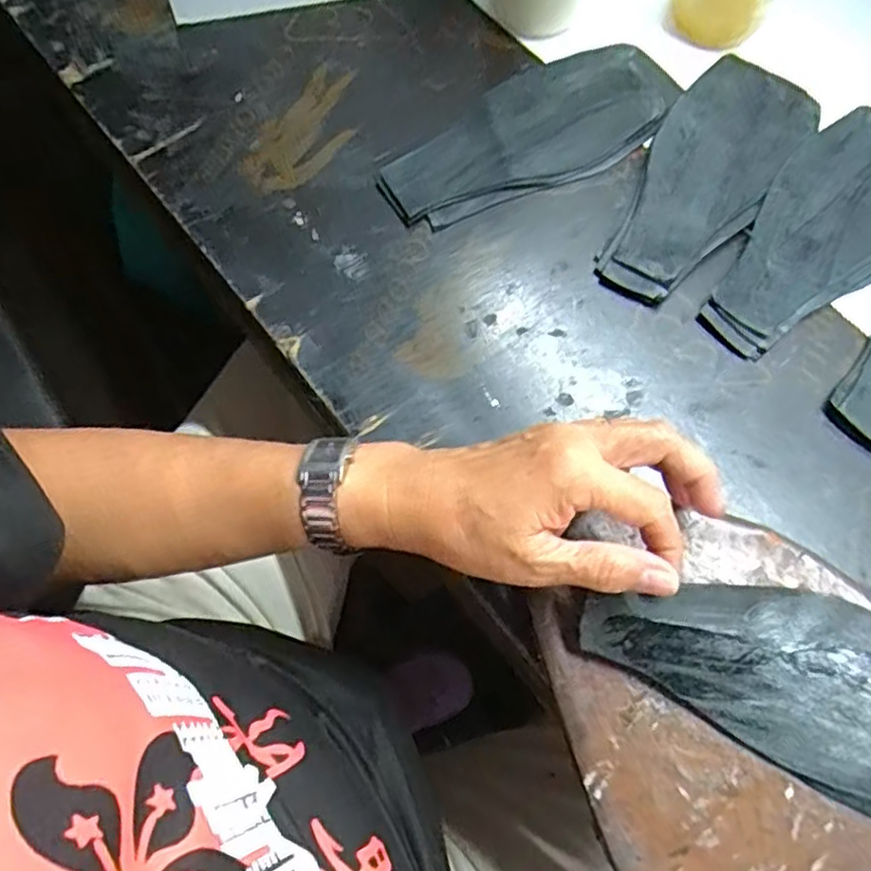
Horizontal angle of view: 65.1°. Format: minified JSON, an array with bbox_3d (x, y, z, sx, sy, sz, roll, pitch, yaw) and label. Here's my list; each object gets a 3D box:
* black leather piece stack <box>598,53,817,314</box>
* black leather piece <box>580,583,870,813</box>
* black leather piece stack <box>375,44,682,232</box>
[{"bbox_3d":[0.166,-0.162,0.421,0.076,0.013,0.193,36,73,12],"label":"black leather piece stack"},{"bbox_3d":[0.170,0.114,0.311,0.204,0.012,0.082,19,71,4],"label":"black leather piece"},{"bbox_3d":[0.061,-0.191,0.432,0.200,0.012,0.080,-30,73,-11],"label":"black leather piece stack"}]

